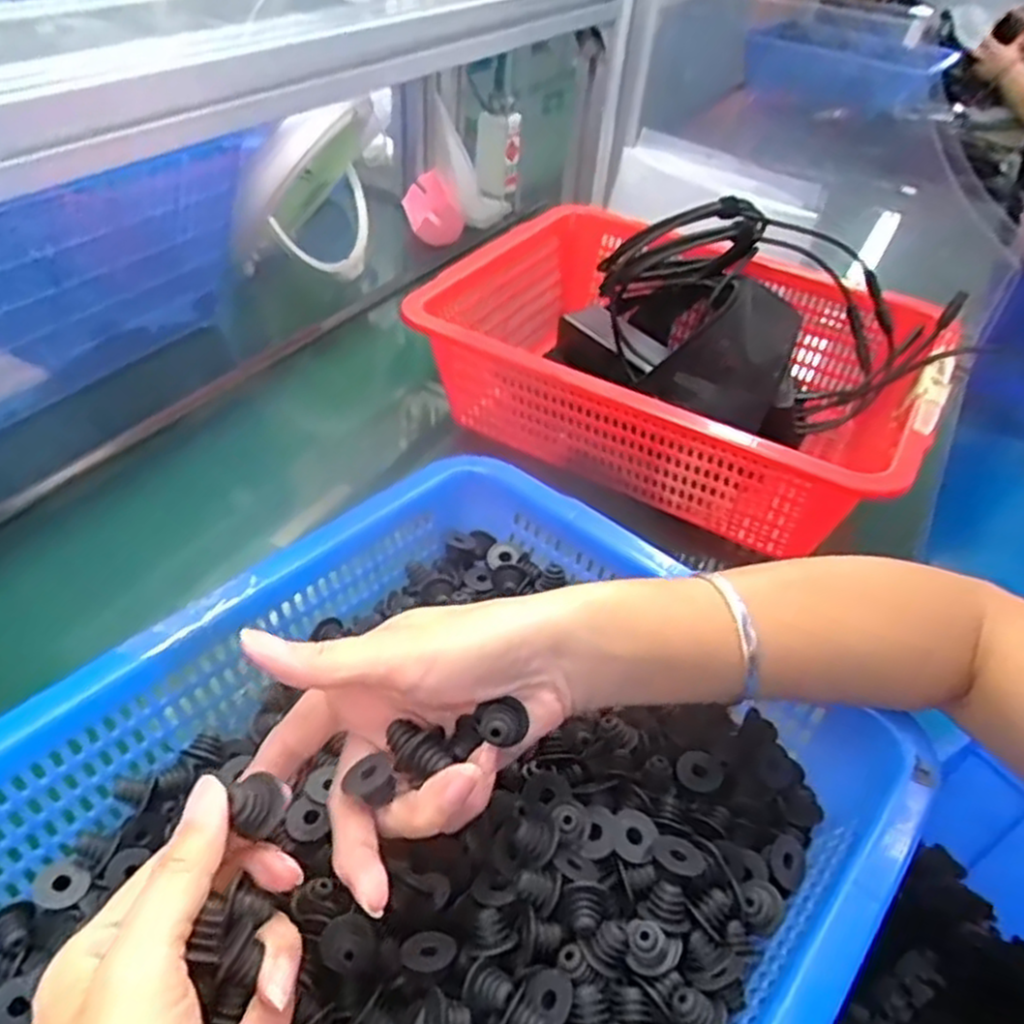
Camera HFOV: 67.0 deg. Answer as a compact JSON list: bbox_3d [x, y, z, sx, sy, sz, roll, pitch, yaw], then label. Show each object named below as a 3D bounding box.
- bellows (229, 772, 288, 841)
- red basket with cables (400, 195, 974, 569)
[{"bbox_3d":[-0.082,0.095,0.254,0.015,0.014,0.015,-8,44,-15],"label":"bellows"},{"bbox_3d":[0.152,-0.144,0.663,0.380,0.169,0.312,24,45,19],"label":"red basket with cables"}]

